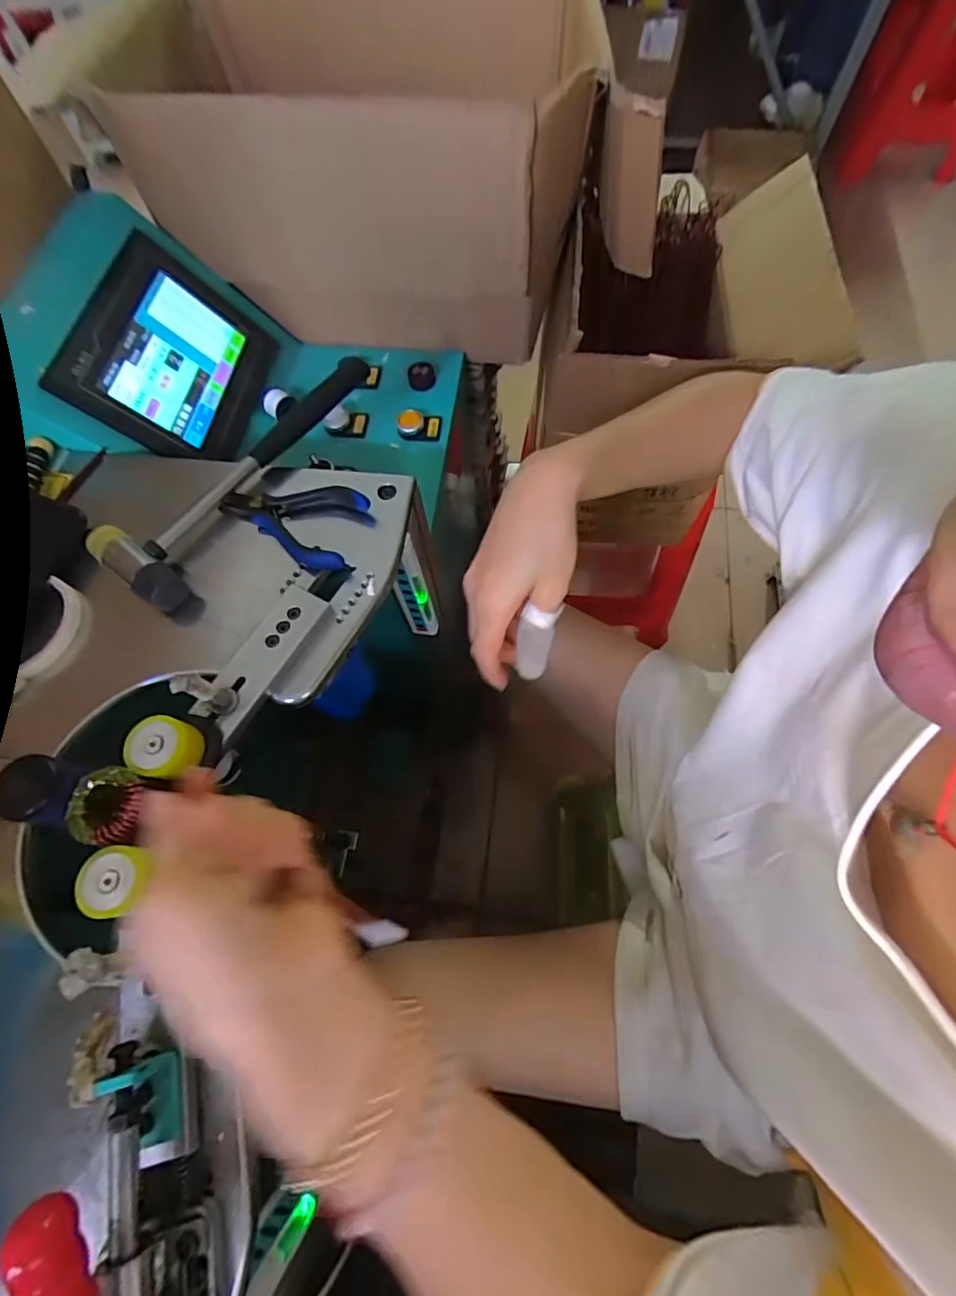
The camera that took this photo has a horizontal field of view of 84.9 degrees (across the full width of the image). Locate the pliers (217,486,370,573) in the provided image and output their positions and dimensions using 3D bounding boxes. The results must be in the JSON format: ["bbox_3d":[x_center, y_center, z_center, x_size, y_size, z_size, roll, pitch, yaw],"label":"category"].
[{"bbox_3d":[-0.147,-0.100,0.402,0.116,0.024,0.067,18,70,10],"label":"pliers"}]

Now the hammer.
[{"bbox_3d":[-0.185,-0.143,0.416,0.073,0.034,0.255,31,73,14],"label":"hammer"}]

